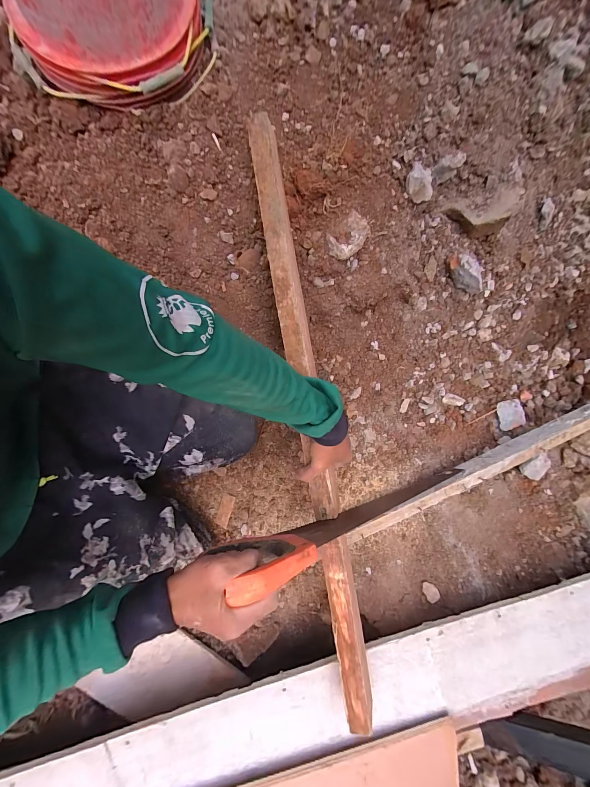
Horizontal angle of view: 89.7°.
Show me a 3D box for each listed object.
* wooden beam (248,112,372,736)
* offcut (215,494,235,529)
[{"bbox_3d":[0.023,0.032,0.487,0.053,0.034,1.003,-10,89,-1],"label":"wooden beam"},{"bbox_3d":[-0.149,0.249,0.628,0.027,0.009,0.065,17,75,7],"label":"offcut"}]

